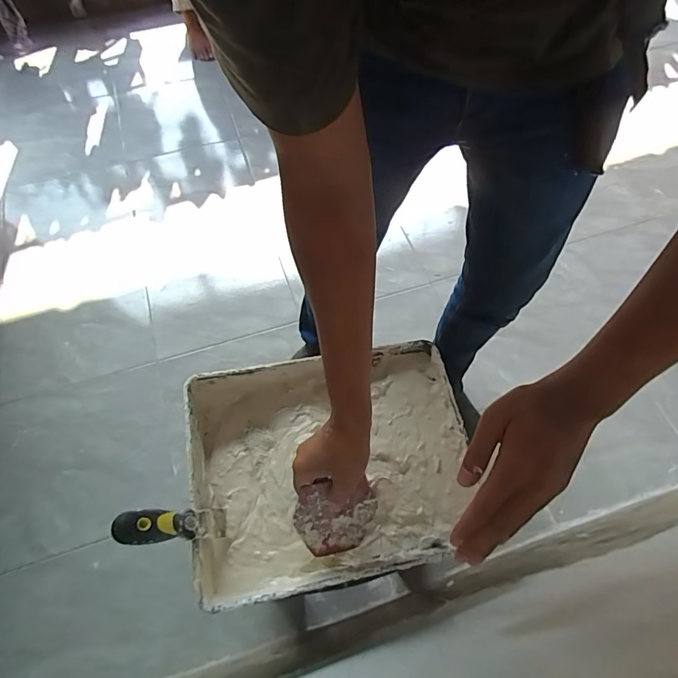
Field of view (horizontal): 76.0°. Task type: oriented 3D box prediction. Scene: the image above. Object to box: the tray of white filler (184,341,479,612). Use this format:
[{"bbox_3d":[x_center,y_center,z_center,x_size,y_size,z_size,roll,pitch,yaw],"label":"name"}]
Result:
[{"bbox_3d":[-0.005,0.155,0.565,0.355,0.069,0.279,-10,62,-6],"label":"tray of white filler"}]

